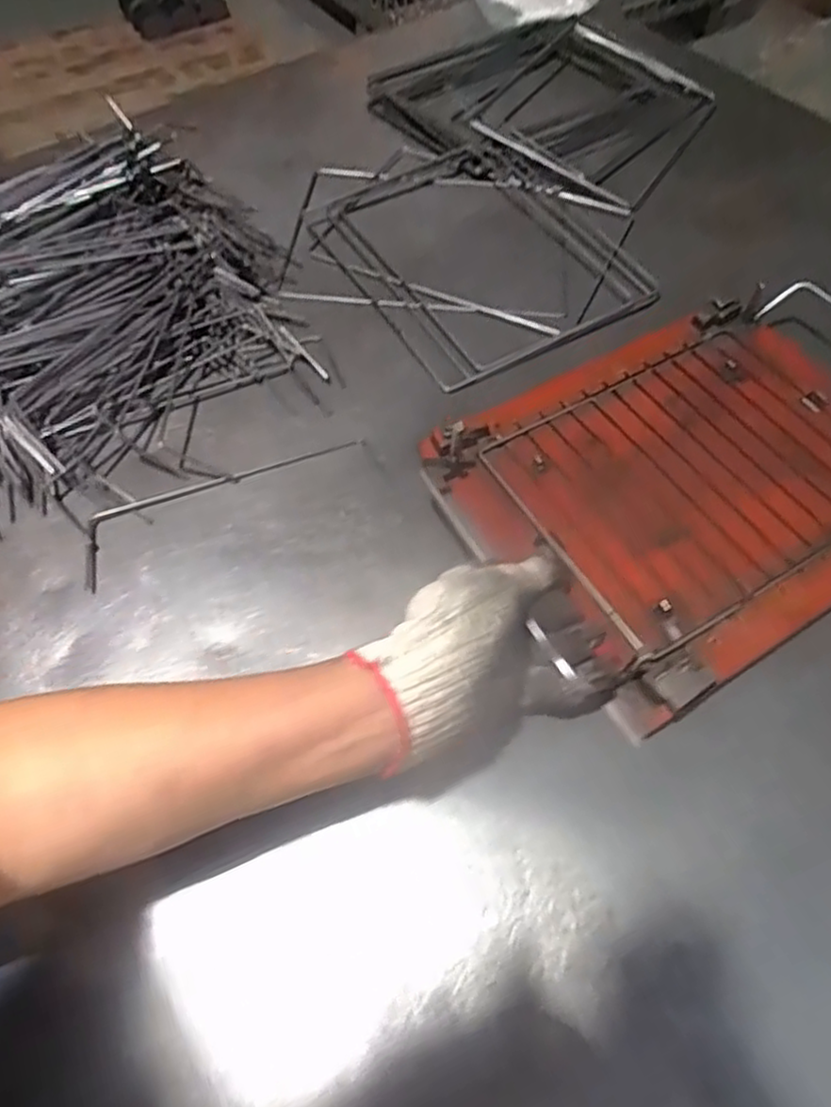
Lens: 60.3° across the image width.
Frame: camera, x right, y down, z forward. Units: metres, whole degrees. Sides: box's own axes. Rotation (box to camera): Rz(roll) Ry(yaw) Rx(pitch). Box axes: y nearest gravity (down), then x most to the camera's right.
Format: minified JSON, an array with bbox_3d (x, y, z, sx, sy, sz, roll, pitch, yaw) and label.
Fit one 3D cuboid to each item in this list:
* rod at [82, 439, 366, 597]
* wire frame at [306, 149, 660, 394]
[{"bbox_3d":[-0.139,-0.047,0.500,0.207,0.005,0.051,-32,64,-17],"label":"rod"},{"bbox_3d":[0.062,-0.265,0.629,0.241,0.022,0.254,-25,62,-14],"label":"wire frame"}]

